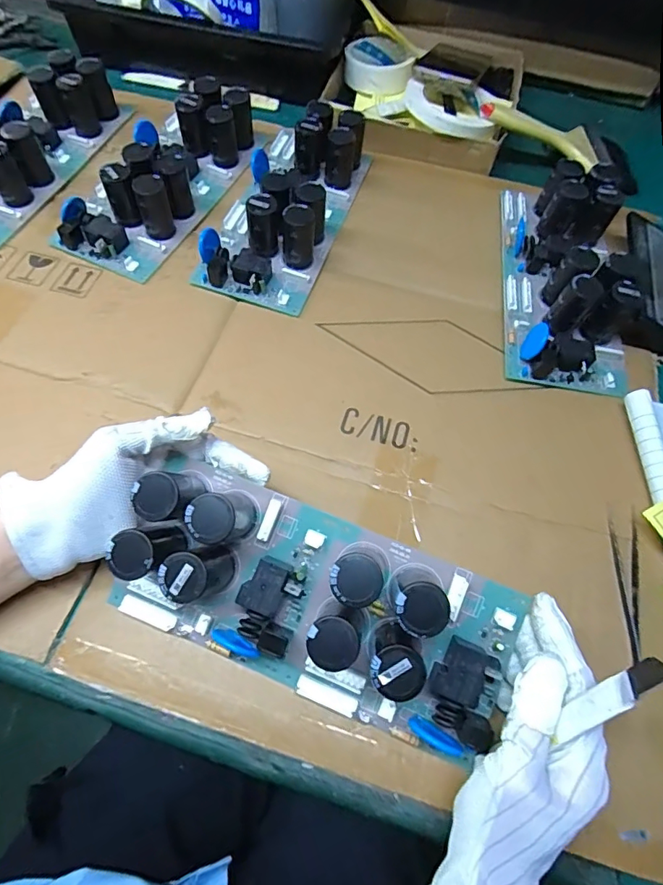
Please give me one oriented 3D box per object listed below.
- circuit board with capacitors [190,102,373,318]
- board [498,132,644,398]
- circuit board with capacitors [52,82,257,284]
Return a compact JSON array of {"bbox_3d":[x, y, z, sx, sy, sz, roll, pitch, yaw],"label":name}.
[{"bbox_3d":[-0.047,-0.250,0.489,0.115,0.057,0.242,17,64,5],"label":"circuit board with capacitors"},{"bbox_3d":[0.228,-0.174,0.463,0.113,0.053,0.262,9,64,2],"label":"board"},{"bbox_3d":[-0.178,-0.284,0.498,0.112,0.054,0.247,21,65,7],"label":"circuit board with capacitors"}]

